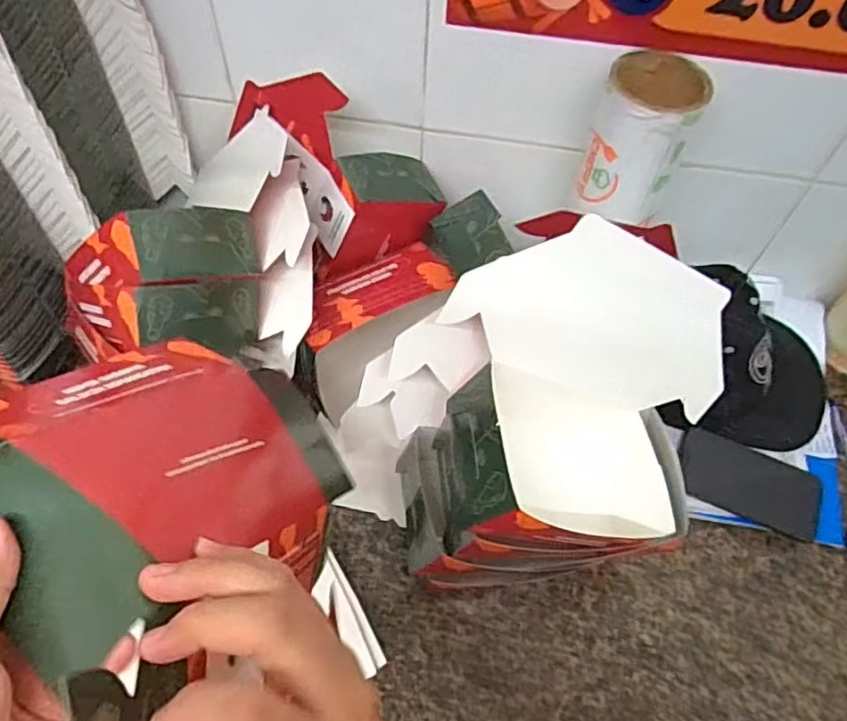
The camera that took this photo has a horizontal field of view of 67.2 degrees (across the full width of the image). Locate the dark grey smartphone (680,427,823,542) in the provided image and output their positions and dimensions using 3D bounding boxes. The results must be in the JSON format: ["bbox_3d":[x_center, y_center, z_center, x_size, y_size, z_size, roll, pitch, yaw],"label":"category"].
[{"bbox_3d":[0.340,0.127,0.666,0.146,0.016,0.078,17,70,8],"label":"dark grey smartphone"}]

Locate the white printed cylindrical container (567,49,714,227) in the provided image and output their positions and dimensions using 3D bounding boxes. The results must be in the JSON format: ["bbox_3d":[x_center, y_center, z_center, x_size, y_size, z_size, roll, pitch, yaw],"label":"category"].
[{"bbox_3d":[0.194,-0.198,0.583,0.084,0.128,0.089,20,59,10],"label":"white printed cylindrical container"}]

